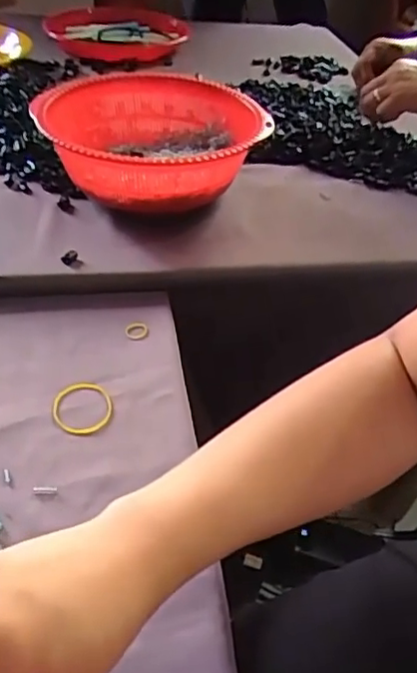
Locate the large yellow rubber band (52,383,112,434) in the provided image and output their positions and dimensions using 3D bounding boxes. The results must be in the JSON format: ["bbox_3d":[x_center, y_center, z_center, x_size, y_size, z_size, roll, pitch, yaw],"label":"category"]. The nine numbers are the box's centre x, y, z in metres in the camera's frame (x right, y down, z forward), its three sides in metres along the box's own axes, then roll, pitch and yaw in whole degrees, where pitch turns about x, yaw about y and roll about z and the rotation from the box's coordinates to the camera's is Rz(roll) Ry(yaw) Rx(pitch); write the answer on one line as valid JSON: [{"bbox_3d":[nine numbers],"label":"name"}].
[{"bbox_3d":[-0.095,0.054,0.465,0.044,0.004,0.048,-3,42,-11],"label":"large yellow rubber band"}]

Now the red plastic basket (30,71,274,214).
[{"bbox_3d":[-0.063,-0.204,0.661,0.221,0.094,0.235,-6,43,-15],"label":"red plastic basket"}]

